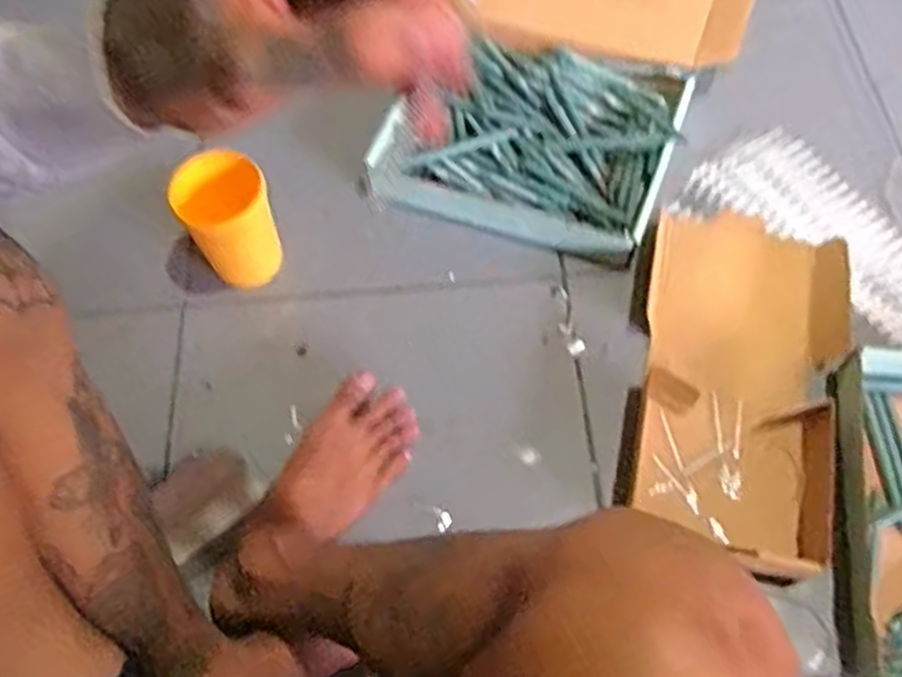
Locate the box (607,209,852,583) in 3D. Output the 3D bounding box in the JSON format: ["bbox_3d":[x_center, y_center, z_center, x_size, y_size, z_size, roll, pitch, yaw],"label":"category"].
[{"bbox_3d":[0.278,0.035,0.736,0.198,0.068,0.375,10,64,7],"label":"box"}]

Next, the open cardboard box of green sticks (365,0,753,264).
[{"bbox_3d":[0.143,-0.363,0.904,0.372,0.110,0.537,16,65,10],"label":"open cardboard box of green sticks"}]

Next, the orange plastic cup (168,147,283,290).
[{"bbox_3d":[-0.219,-0.116,0.770,0.083,0.141,0.080,-1,63,2],"label":"orange plastic cup"}]

